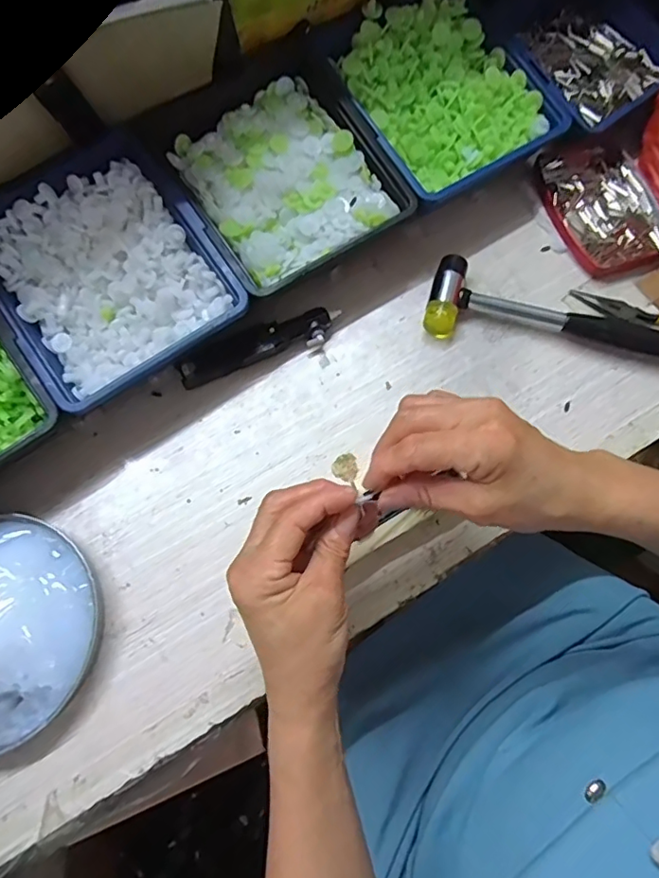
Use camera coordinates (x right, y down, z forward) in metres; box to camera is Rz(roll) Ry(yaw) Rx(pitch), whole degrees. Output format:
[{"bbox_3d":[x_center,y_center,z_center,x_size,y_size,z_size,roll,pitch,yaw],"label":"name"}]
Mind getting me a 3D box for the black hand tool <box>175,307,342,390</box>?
[{"bbox_3d":[-0.053,-0.070,0.404,0.124,0.021,0.024,-21,73,-7],"label":"black hand tool"}]

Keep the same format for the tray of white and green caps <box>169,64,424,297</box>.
[{"bbox_3d":[-0.032,-0.193,0.400,0.138,0.033,0.148,-31,75,-9],"label":"tray of white and green caps"}]

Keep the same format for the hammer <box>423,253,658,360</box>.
[{"bbox_3d":[0.193,-0.090,0.406,0.231,0.025,0.059,12,73,4],"label":"hammer"}]

